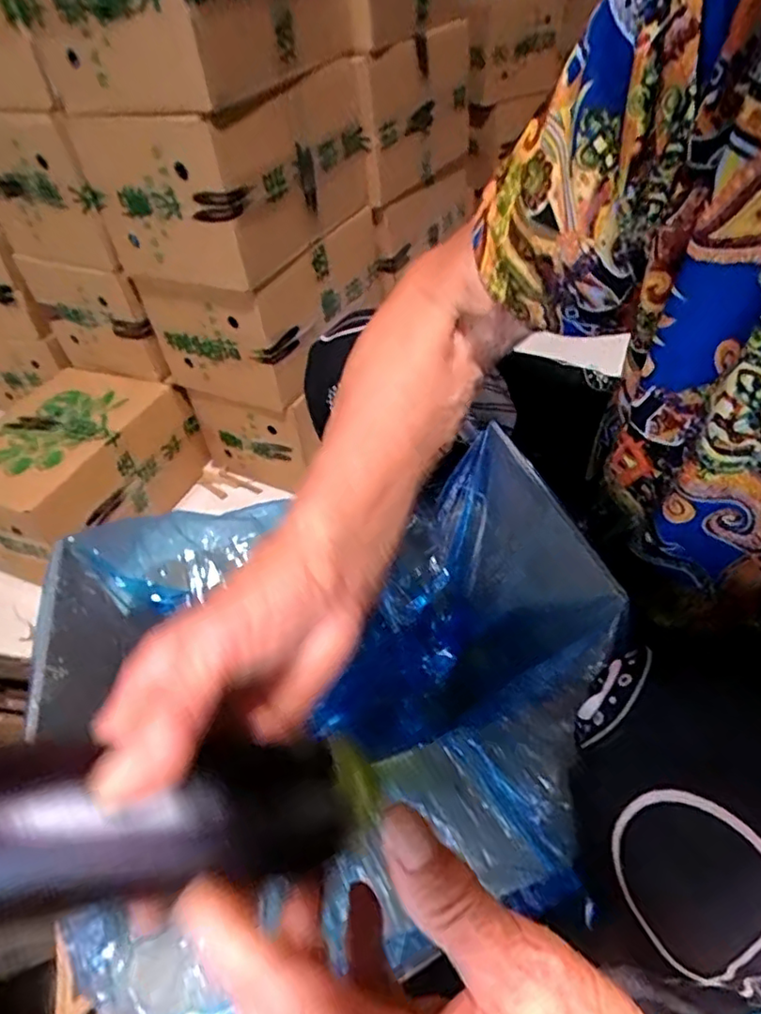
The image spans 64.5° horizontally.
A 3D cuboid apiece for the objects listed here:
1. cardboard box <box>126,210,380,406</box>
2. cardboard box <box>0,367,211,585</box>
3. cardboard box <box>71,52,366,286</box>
[{"bbox_3d":[-0.164,-0.303,0.900,0.210,0.178,0.301,21,48,23],"label":"cardboard box"},{"bbox_3d":[-0.459,-0.062,0.919,0.217,0.160,0.310,13,45,16],"label":"cardboard box"},{"bbox_3d":[-0.182,-0.432,0.776,0.207,0.173,0.319,21,48,23],"label":"cardboard box"}]

